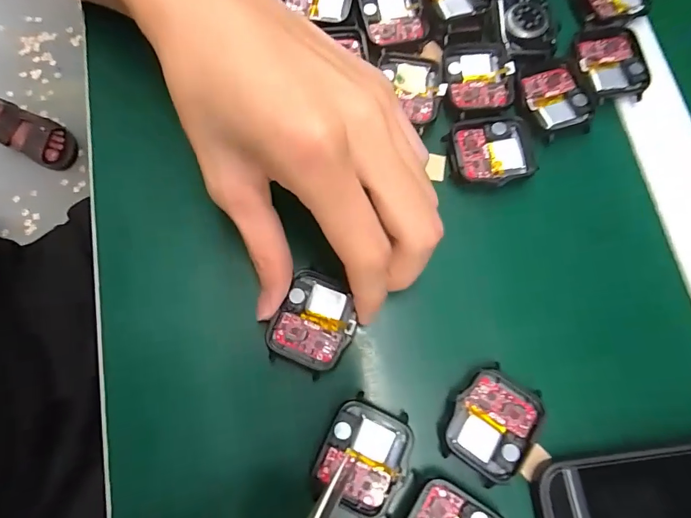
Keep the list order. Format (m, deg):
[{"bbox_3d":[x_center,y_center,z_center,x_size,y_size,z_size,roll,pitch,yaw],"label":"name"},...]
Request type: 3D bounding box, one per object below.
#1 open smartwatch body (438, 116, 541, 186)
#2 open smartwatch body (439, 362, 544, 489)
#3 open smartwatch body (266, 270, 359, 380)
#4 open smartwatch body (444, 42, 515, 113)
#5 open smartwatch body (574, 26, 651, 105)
[{"bbox_3d":[0.079,-0.058,0.219,0.044,0.004,0.037,-6,76,-5],"label":"open smartwatch body"},{"bbox_3d":[0.067,0.075,0.186,0.039,0.005,0.046,34,77,5],"label":"open smartwatch body"},{"bbox_3d":[-0.014,0.030,0.195,0.037,0.009,0.044,26,78,5],"label":"open smartwatch body"},{"bbox_3d":[0.075,-0.102,0.230,0.038,0.008,0.042,2,76,-3],"label":"open smartwatch body"},{"bbox_3d":[0.152,-0.113,0.233,0.038,0.004,0.046,-7,76,-5],"label":"open smartwatch body"}]

